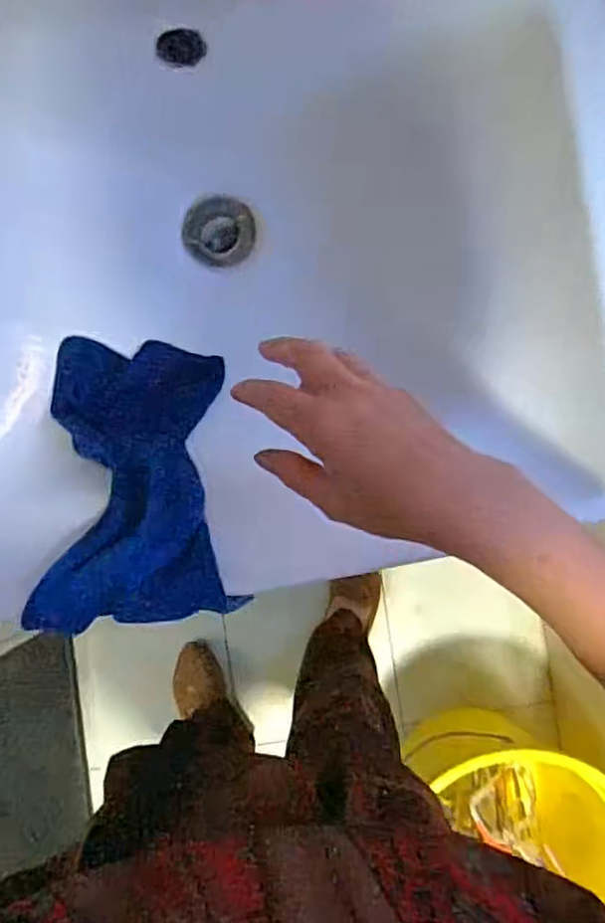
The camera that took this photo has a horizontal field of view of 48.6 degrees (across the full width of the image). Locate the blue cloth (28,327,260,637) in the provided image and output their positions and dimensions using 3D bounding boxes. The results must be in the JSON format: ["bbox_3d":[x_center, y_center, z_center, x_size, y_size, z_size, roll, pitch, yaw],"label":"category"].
[{"bbox_3d":[-0.116,0.002,0.473,0.121,0.021,0.231,-5,53,-7],"label":"blue cloth"}]

